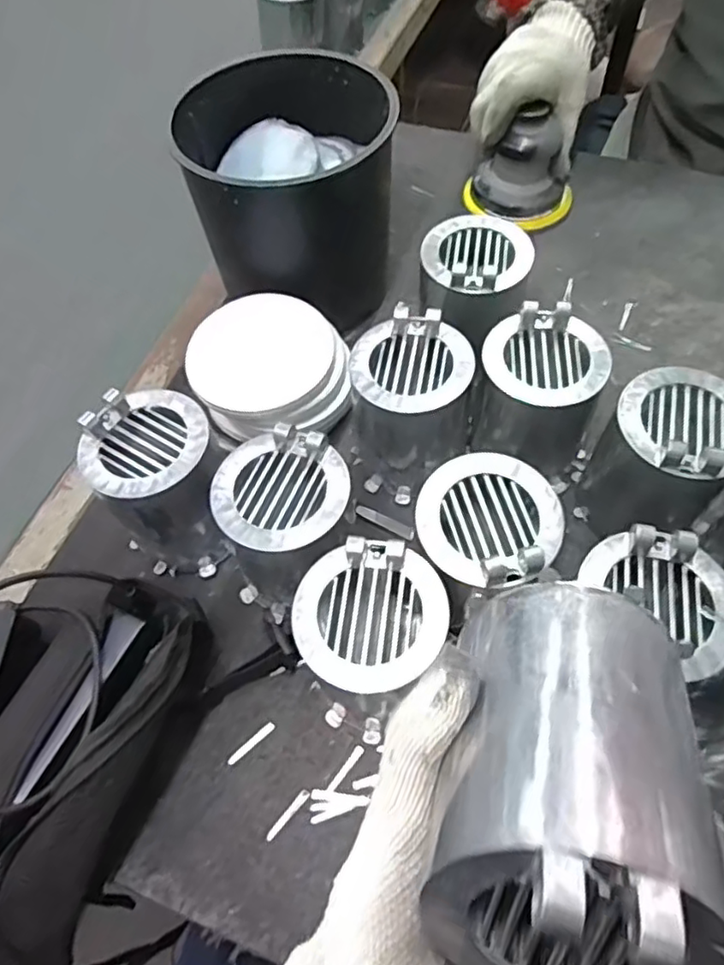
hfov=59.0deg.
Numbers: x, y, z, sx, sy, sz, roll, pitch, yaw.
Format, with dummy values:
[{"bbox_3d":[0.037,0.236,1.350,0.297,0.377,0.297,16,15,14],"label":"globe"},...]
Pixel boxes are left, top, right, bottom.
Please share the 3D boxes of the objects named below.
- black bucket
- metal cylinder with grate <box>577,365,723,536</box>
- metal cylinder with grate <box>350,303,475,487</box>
[{"bbox_3d":[-0.061,-0.251,0.573,0.174,0.166,0.166,-2,59,3],"label":"black bucket"},{"bbox_3d":[0.213,-0.015,0.457,0.083,0.122,0.084,21,63,16],"label":"metal cylinder with grate"},{"bbox_3d":[0.037,-0.059,0.482,0.085,0.095,0.094,1,59,5],"label":"metal cylinder with grate"}]

